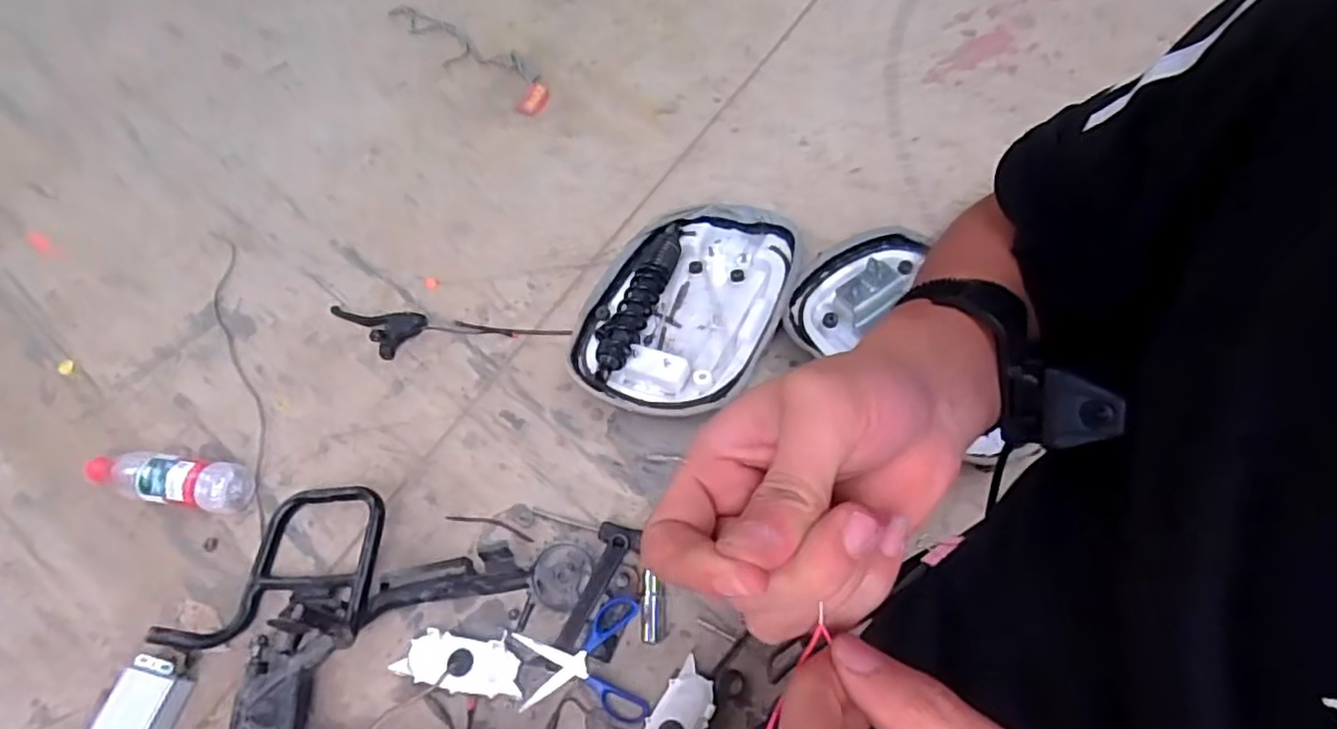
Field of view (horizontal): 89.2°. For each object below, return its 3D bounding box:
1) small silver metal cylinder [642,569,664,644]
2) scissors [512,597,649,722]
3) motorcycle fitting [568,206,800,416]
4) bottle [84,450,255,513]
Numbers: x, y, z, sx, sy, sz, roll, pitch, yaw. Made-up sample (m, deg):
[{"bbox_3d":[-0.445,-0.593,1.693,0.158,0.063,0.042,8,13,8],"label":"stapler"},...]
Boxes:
[{"bbox_3d":[-0.017,0.277,0.772,0.026,0.024,0.074,-2,62,3],"label":"small silver metal cylinder"},{"bbox_3d":[-0.097,0.328,0.741,0.142,0.019,0.124,-7,62,0],"label":"scissors"},{"bbox_3d":[0.018,-0.087,0.929,0.267,0.068,0.352,17,65,13],"label":"motorcycle fitting"},{"bbox_3d":[-0.657,0.147,0.881,0.222,0.054,0.066,7,63,8],"label":"bottle"}]

